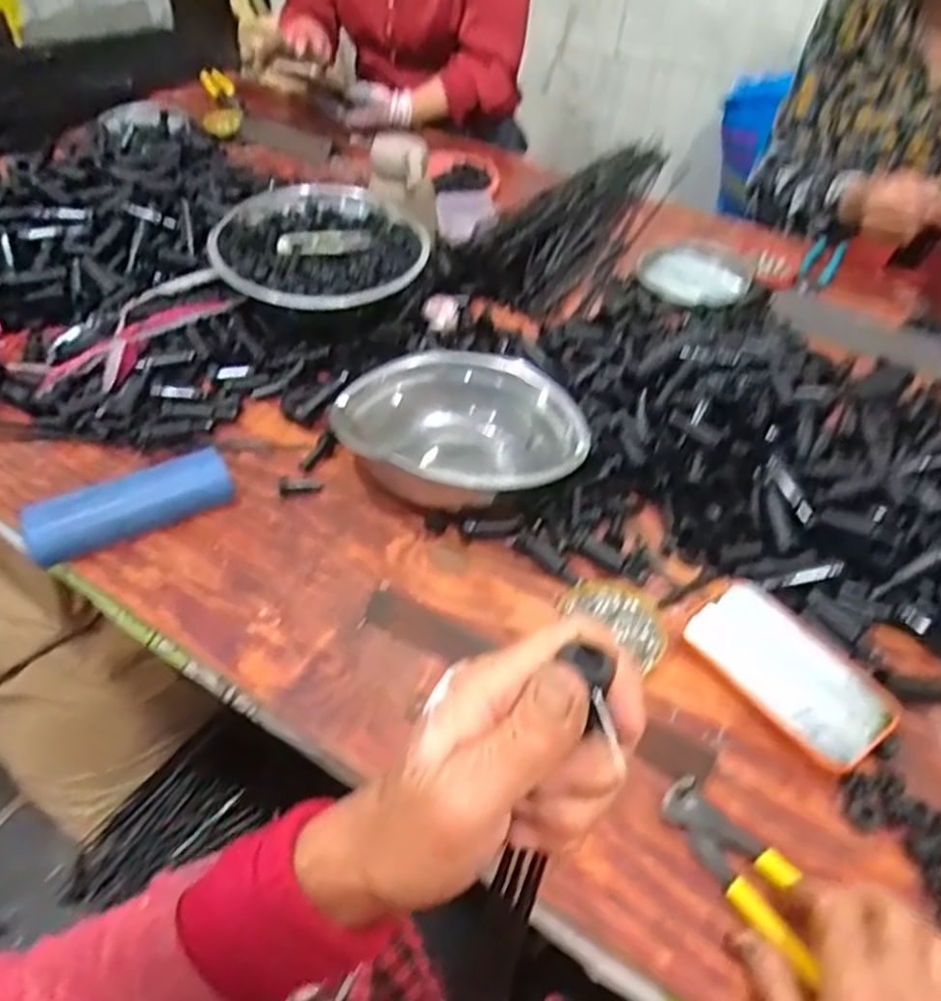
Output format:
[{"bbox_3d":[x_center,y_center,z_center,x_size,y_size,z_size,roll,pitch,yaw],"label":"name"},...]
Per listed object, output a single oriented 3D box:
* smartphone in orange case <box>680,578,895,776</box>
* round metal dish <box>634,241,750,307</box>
[{"bbox_3d":[0.228,0.124,0.539,0.076,0.016,0.143,-28,54,-26],"label":"smartphone in orange case"},{"bbox_3d":[0.279,-0.285,0.930,0.129,0.019,0.132,2,46,-2],"label":"round metal dish"}]

